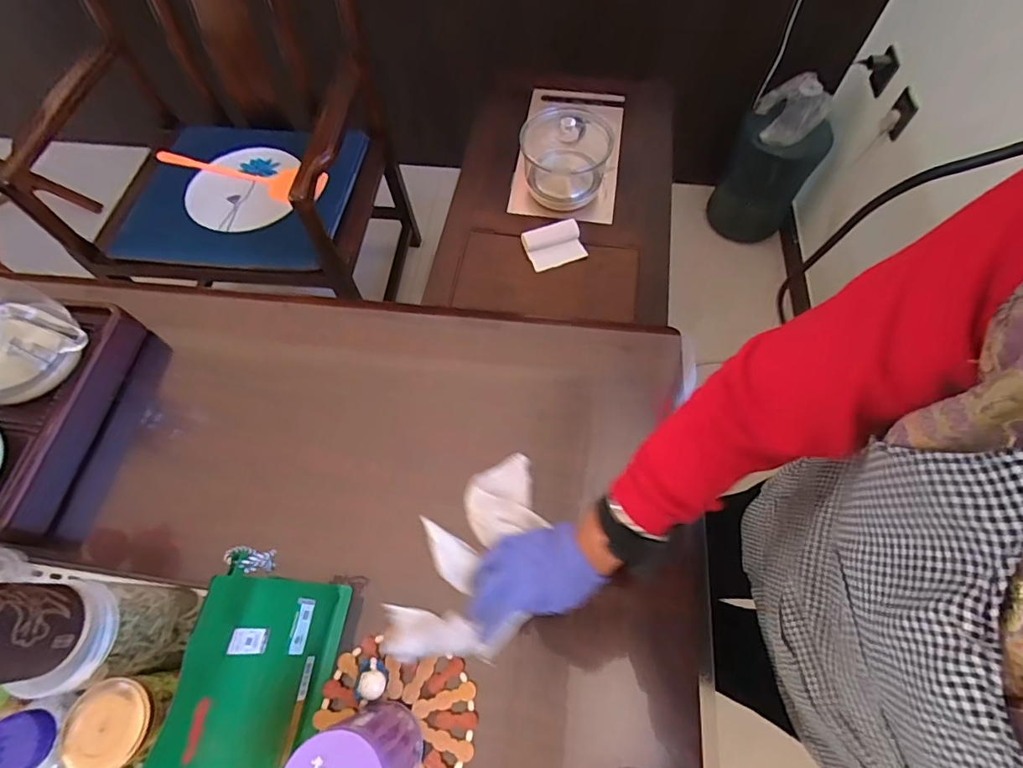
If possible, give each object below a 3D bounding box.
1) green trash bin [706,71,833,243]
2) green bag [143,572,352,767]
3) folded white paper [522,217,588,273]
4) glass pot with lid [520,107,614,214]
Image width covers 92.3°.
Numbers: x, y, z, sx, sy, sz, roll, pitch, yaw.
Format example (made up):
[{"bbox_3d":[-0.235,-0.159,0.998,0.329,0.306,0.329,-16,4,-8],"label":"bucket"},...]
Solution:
[{"bbox_3d":[0.825,-0.679,1.603,0.253,0.519,0.201,28,68,14],"label":"green trash bin"},{"bbox_3d":[-0.228,0.293,0.436,0.018,0.180,0.222,-6,62,21],"label":"green bag"},{"bbox_3d":[0.077,-0.251,0.876,0.102,0.025,0.075,-17,65,-7],"label":"folded white paper"},{"bbox_3d":[0.096,-0.413,0.899,0.151,0.136,0.148,0,64,1],"label":"glass pot with lid"}]

